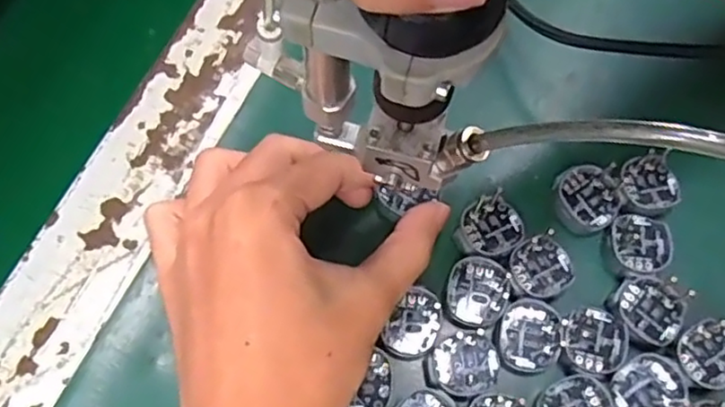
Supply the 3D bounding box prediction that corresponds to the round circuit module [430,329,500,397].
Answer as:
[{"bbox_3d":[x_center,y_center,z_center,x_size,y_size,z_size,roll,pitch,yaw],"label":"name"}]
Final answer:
[{"bbox_3d":[0.040,0.063,0.261,0.026,0.004,0.024,0,70,-1],"label":"round circuit module"}]

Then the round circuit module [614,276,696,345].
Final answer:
[{"bbox_3d":[0.120,0.043,0.275,0.027,0.010,0.029,0,70,-1],"label":"round circuit module"}]

